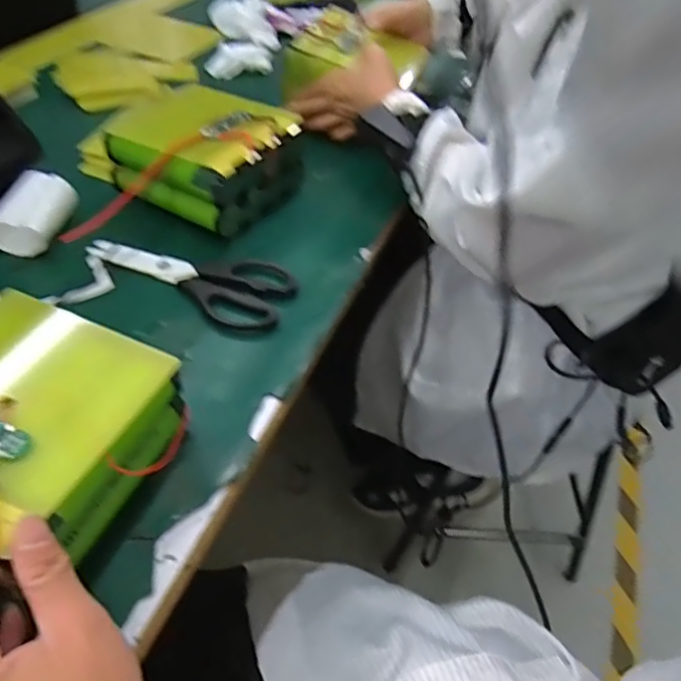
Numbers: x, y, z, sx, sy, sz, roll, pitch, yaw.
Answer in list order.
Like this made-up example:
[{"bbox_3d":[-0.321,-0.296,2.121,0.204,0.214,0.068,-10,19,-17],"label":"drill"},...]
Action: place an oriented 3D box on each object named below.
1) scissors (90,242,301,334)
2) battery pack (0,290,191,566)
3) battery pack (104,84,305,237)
[{"bbox_3d":[-0.127,-0.066,0.533,0.185,0.013,0.084,28,49,18],"label":"scissors"},{"bbox_3d":[-0.189,0.056,0.351,0.152,0.059,0.146,19,47,11],"label":"battery pack"},{"bbox_3d":[-0.144,-0.193,0.601,0.168,0.071,0.143,28,50,19],"label":"battery pack"}]

